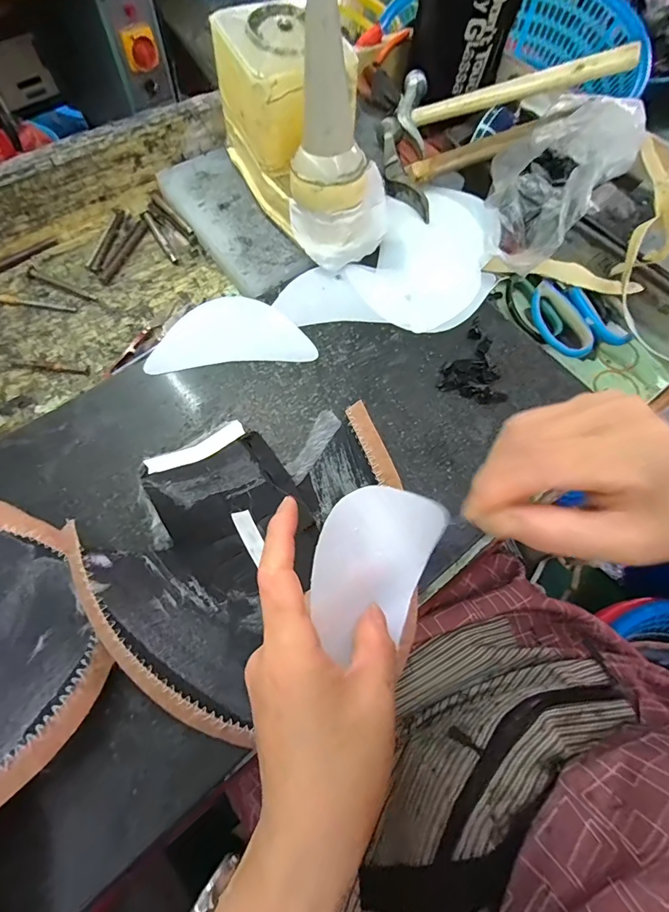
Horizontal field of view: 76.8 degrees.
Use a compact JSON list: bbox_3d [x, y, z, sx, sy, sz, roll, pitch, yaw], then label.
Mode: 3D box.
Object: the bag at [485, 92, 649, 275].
[{"bbox_3d":[0.234,-0.299,0.439,0.193,0.087,0.111,-40,75,-17],"label":"bag"}]

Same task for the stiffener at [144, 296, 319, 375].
[{"bbox_3d":[-0.097,-0.117,0.397,0.146,0.006,0.078,-7,68,-6],"label":"stiffener"}]

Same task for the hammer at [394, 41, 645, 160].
[{"bbox_3d":[0.184,-0.394,0.458,0.240,0.027,0.123,7,66,25],"label":"hammer"}]

